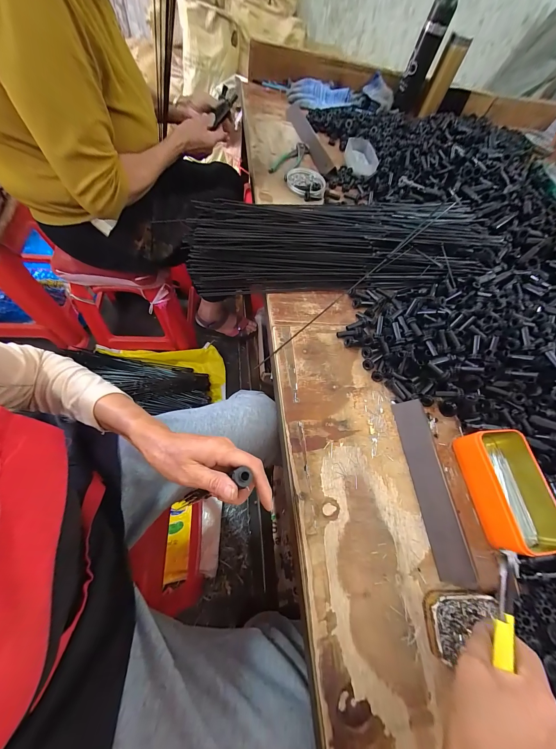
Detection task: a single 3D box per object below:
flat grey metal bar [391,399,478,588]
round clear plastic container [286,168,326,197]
[{"bbox_3d":[0.201,0.142,0.354,0.039,0.006,0.219,-19,62,26],"label":"flat grey metal bar"},{"bbox_3d":[0.068,-0.451,0.630,0.083,0.017,0.099,-16,68,-17],"label":"round clear plastic container"}]

